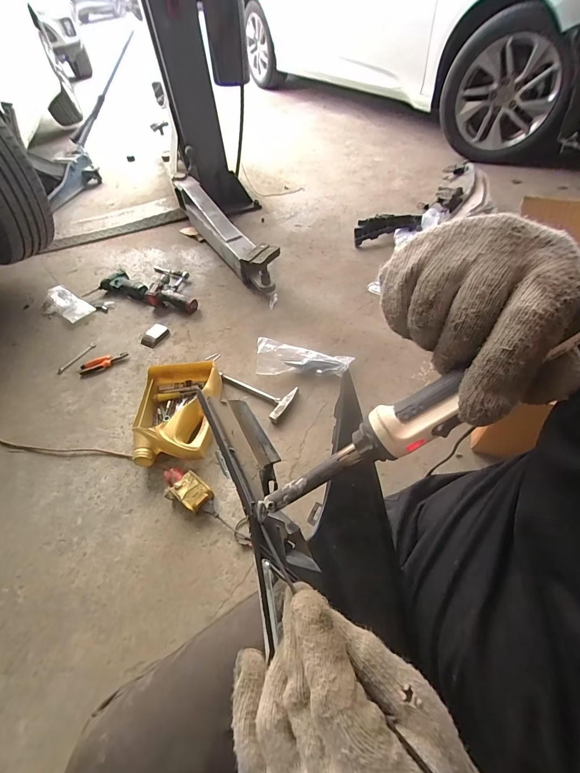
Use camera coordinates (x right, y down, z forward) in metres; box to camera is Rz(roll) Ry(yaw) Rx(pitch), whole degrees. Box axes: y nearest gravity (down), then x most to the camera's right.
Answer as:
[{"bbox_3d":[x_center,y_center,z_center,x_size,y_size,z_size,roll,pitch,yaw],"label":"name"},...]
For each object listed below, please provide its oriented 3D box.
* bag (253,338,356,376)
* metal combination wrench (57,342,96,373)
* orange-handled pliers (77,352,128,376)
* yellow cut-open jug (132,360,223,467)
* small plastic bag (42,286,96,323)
[{"bbox_3d":[0.041,-0.079,1.041,0.286,0.086,0.081,6,52,8],"label":"bag"},{"bbox_3d":[-0.725,-0.101,1.168,0.025,0.007,0.159,20,55,18],"label":"metal combination wrench"},{"bbox_3d":[-0.619,-0.081,1.134,0.157,0.021,0.052,-19,53,-12],"label":"orange-handled pliers"},{"bbox_3d":[-0.301,0.070,0.947,0.222,0.094,0.287,-8,52,-3],"label":"yellow cut-open jug"},{"bbox_3d":[-0.883,-0.319,1.337,0.254,0.025,0.126,29,59,24],"label":"small plastic bag"}]

